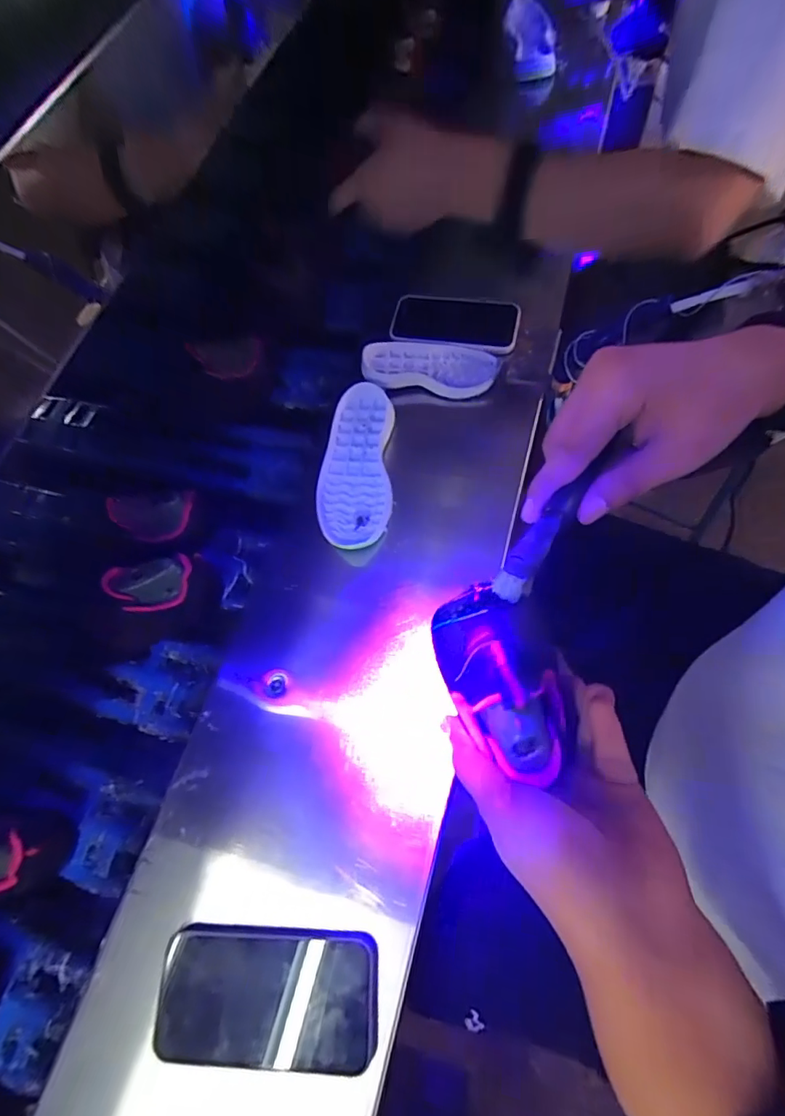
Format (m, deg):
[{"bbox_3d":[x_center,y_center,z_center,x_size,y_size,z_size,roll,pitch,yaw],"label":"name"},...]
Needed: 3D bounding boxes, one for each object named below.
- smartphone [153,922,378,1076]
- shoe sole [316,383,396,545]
[{"bbox_3d":[-0.093,0.325,0.369,0.162,0.014,0.078,-2,61,7],"label":"smartphone"},{"bbox_3d":[-0.040,-0.103,0.541,0.078,0.028,0.197,2,73,-1],"label":"shoe sole"}]

